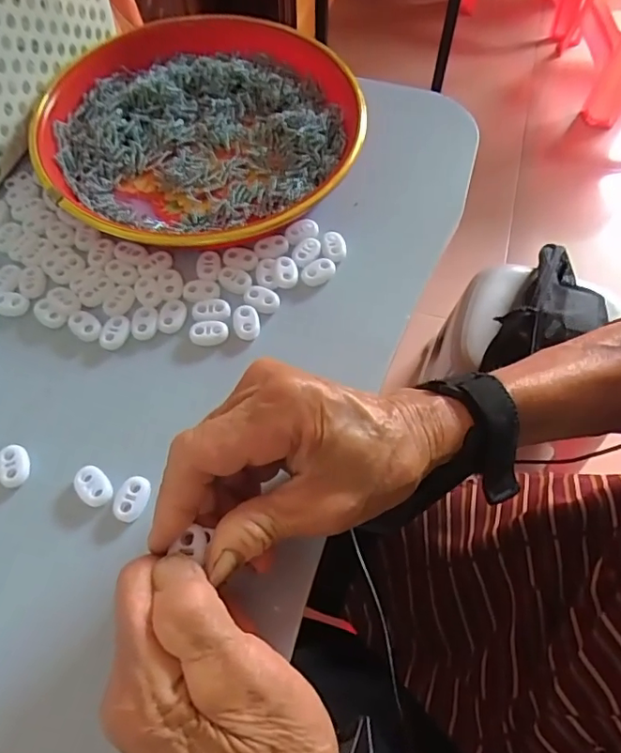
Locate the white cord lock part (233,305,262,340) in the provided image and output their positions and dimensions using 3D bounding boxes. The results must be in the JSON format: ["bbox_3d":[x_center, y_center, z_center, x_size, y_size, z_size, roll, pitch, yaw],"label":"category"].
[{"bbox_3d":[-0.038,-0.034,0.306,0.015,0.004,0.023,-9,62,-5],"label":"white cord lock part"}]

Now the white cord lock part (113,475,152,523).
[{"bbox_3d":[-0.088,0.059,0.258,0.014,0.004,0.022,11,62,6],"label":"white cord lock part"}]

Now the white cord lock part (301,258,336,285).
[{"bbox_3d":[0.005,-0.065,0.324,0.022,0.006,0.015,-24,64,-13],"label":"white cord lock part"}]

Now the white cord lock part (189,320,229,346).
[{"bbox_3d":[-0.059,-0.026,0.303,0.022,0.004,0.015,-1,61,0],"label":"white cord lock part"}]

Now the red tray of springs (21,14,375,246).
[{"bbox_3d":[-0.078,-0.171,0.359,0.211,0.024,0.212,32,66,16],"label":"red tray of springs"}]

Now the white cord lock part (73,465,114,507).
[{"bbox_3d":[-0.109,0.055,0.262,0.014,0.004,0.022,-35,67,-17],"label":"white cord lock part"}]

